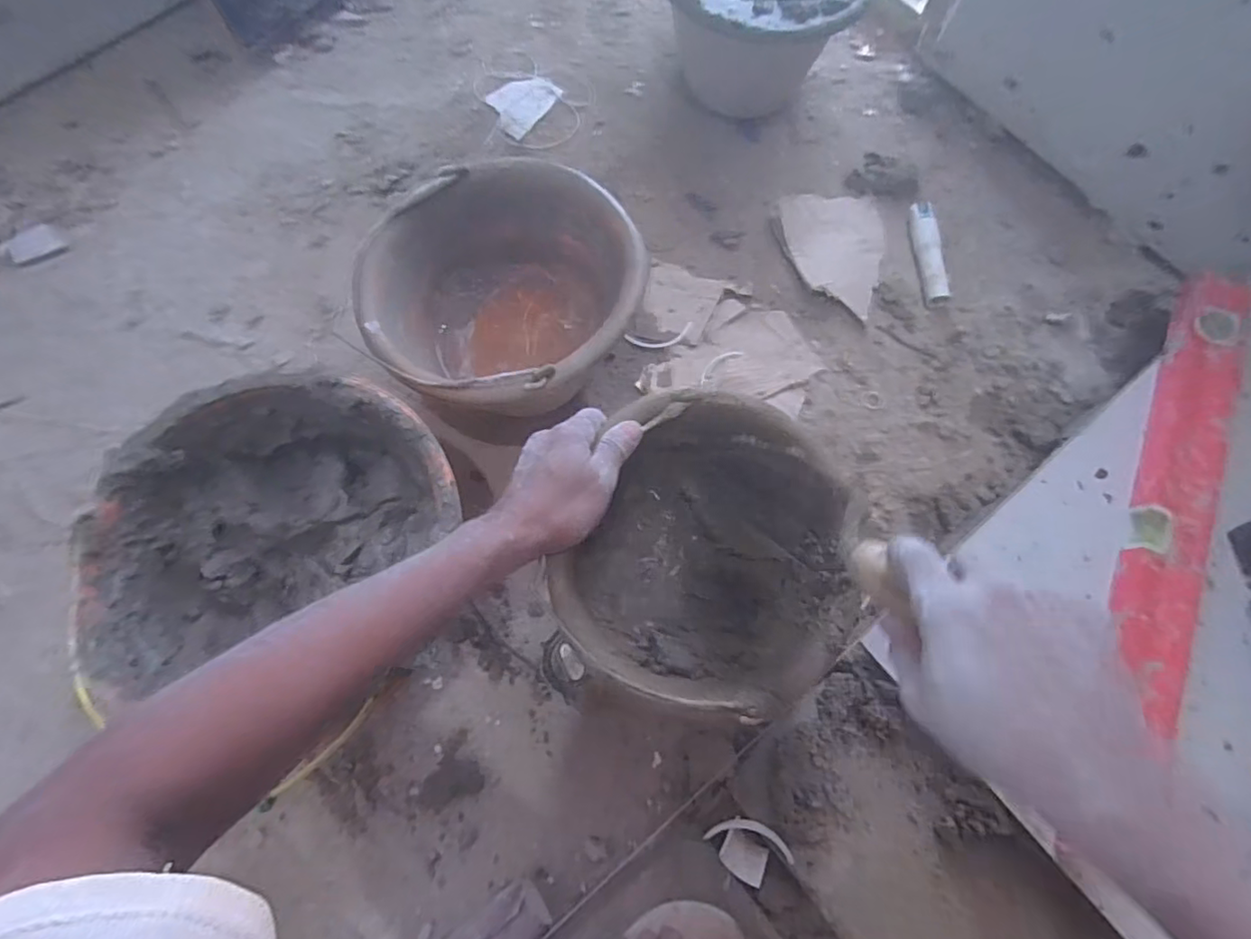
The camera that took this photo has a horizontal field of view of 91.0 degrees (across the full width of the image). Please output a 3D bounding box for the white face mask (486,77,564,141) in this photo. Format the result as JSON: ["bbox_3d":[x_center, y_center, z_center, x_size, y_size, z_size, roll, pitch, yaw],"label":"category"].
[{"bbox_3d":[-0.137,-0.483,0.806,0.071,0.006,0.095,35,76,10],"label":"white face mask"}]

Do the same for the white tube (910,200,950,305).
[{"bbox_3d":[0.366,-0.260,0.741,0.026,0.027,0.130,0,73,-1],"label":"white tube"}]

